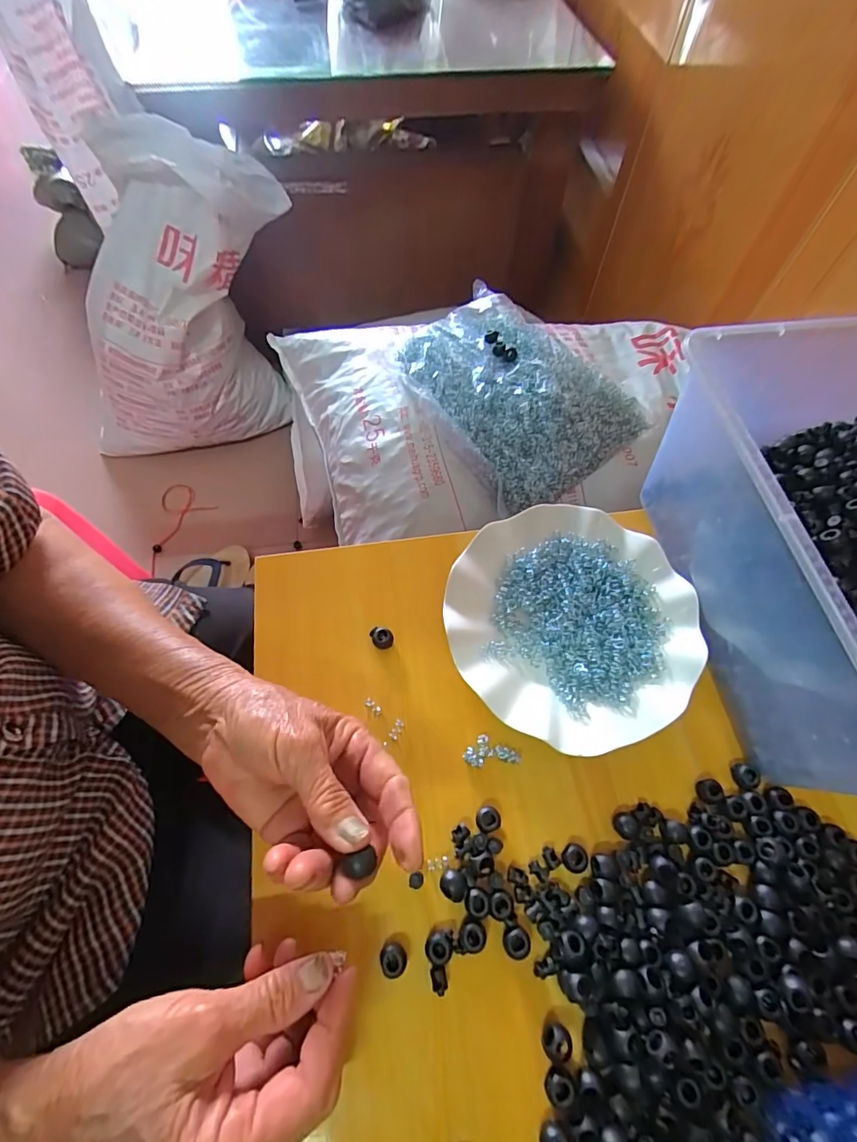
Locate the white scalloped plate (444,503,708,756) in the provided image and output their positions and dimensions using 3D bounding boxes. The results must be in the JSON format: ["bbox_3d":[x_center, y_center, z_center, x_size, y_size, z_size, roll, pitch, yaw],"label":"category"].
[{"bbox_3d":[0.104,0.037,0.358,0.176,0.026,0.176,0,63,-1],"label":"white scalloped plate"}]

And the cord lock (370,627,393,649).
[{"bbox_3d":[-0.035,0.051,0.357,0.018,0.014,0.013,11,63,5],"label":"cord lock"}]

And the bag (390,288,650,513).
[{"bbox_3d":[0.090,-0.209,0.546,0.193,0.059,0.264,-37,69,-18],"label":"bag"}]

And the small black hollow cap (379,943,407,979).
[{"bbox_3d":[-0.020,0.221,0.271,0.015,0.010,0.015,0,63,-1],"label":"small black hollow cap"}]

